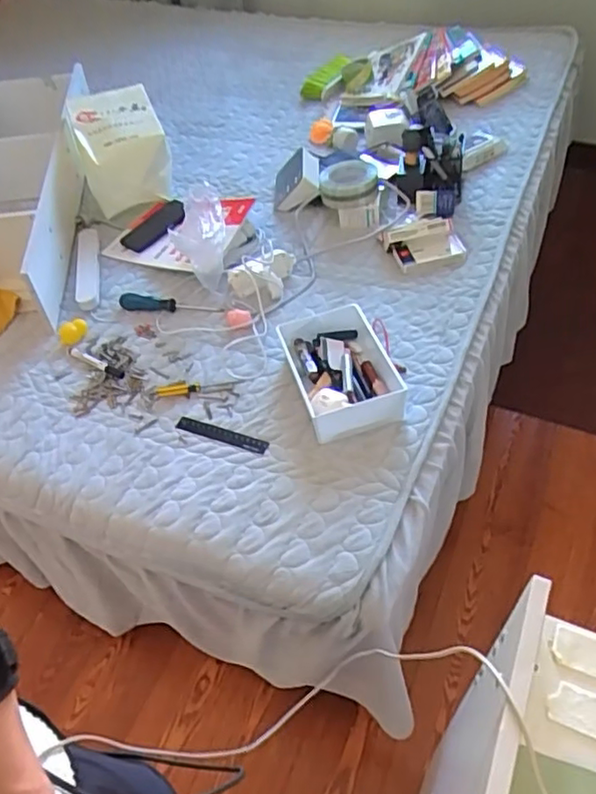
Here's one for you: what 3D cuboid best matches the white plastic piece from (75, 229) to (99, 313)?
[{"bbox_3d":[-0.430,-0.265,1.265,0.045,0.015,0.258,-12,51,-5],"label":"white plastic piece"}]

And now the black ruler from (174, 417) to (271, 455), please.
[{"bbox_3d":[-0.117,0.059,0.953,0.156,0.006,0.023,15,54,21],"label":"black ruler"}]

